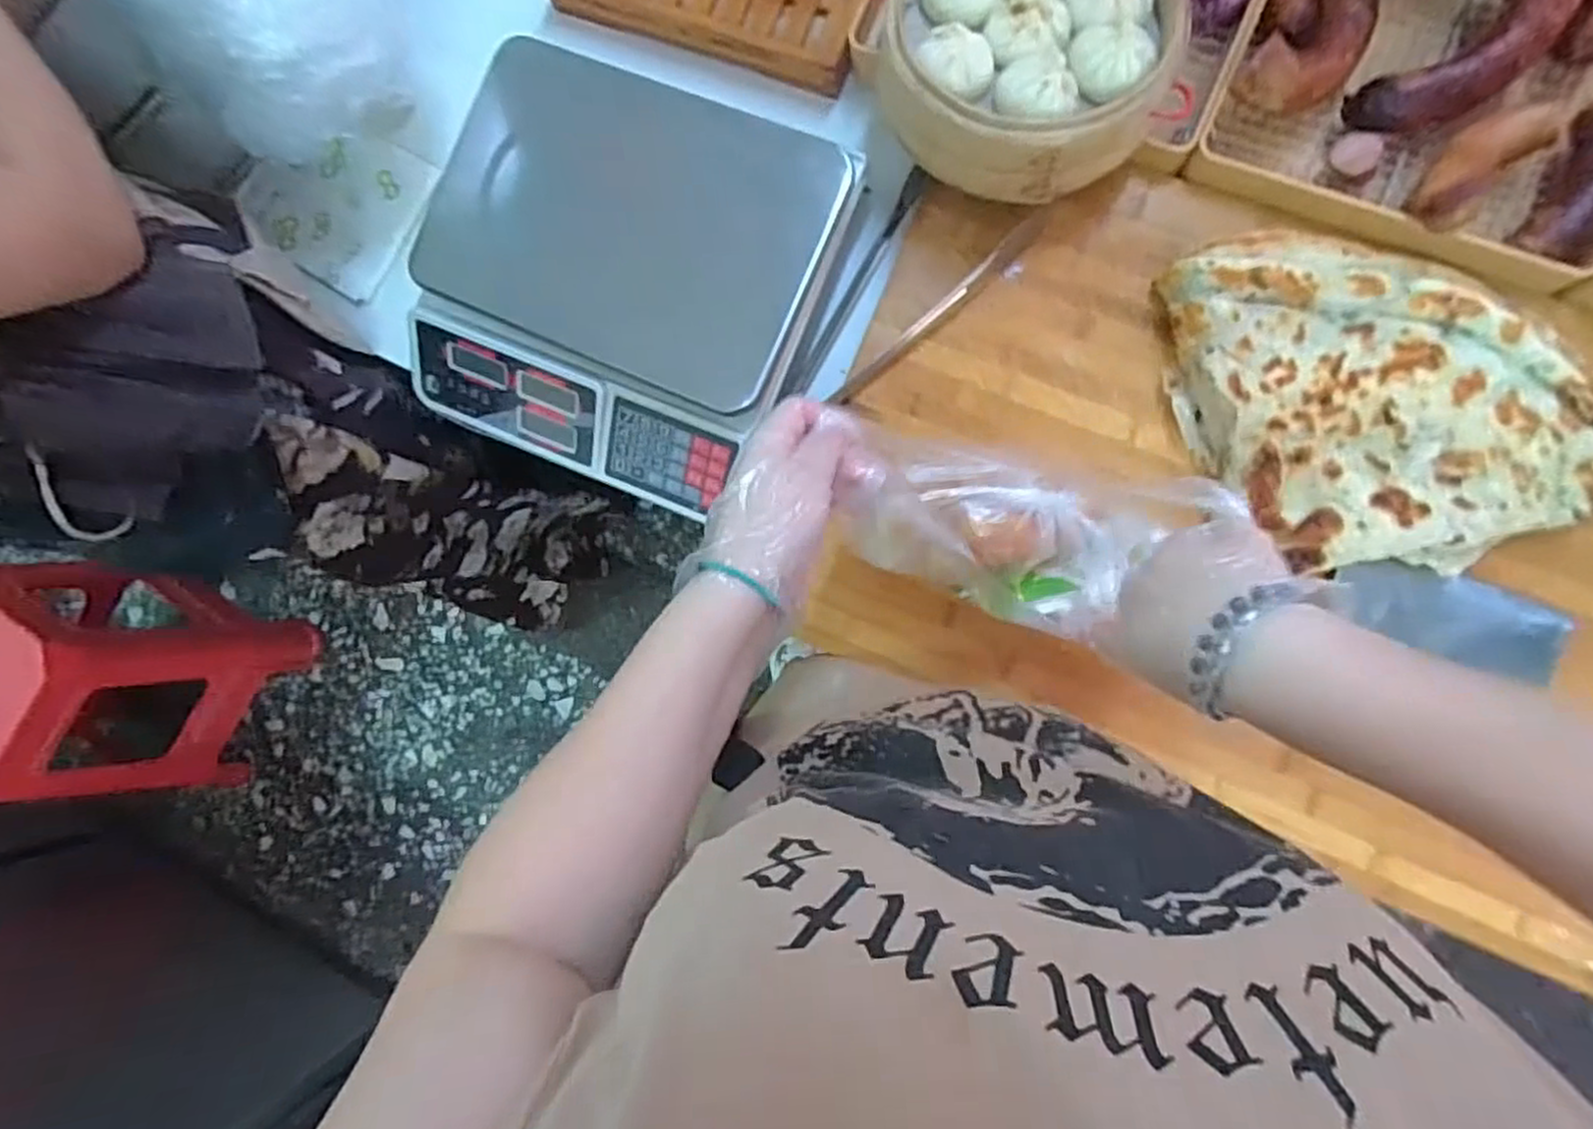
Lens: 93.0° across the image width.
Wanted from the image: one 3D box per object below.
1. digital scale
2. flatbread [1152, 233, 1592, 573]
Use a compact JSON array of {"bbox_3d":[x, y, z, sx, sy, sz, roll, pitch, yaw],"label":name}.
[{"bbox_3d":[-0.151,-0.236,0.648,0.327,0.093,0.316,22,90,8],"label":"digital scale"},{"bbox_3d":[0.435,-0.133,0.579,0.265,0.045,0.297,-26,84,3],"label":"flatbread"}]

